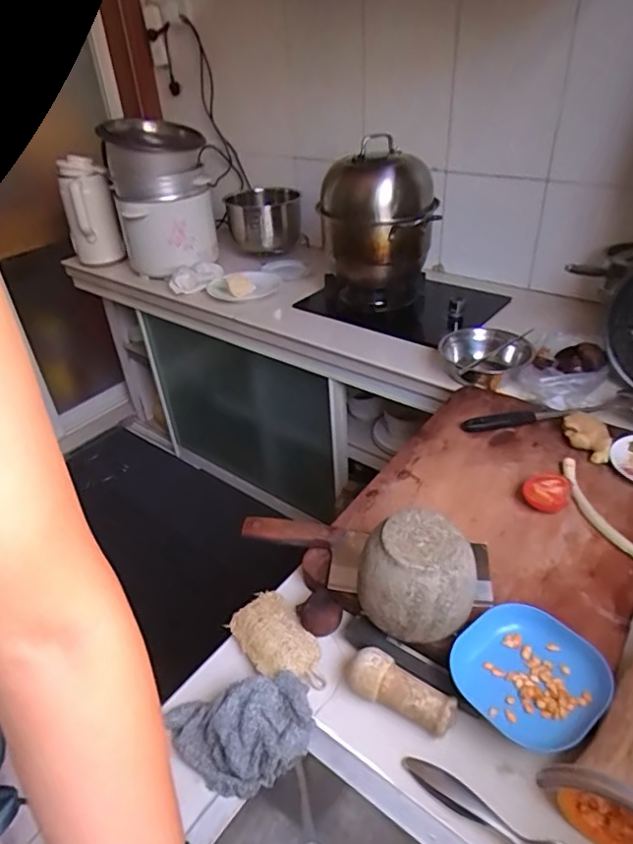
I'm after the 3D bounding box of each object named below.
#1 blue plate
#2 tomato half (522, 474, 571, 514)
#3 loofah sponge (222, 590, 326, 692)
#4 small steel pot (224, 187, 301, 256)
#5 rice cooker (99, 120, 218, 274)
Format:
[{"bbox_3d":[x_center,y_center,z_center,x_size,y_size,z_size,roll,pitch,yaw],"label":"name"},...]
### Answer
[{"bbox_3d":[0.203,0.238,0.526,0.124,0.028,0.129,-27,41,-29],"label":"blue plate"},{"bbox_3d":[0.298,0.093,0.714,0.055,0.038,0.041,13,39,22],"label":"tomato half"},{"bbox_3d":[-0.042,0.243,0.601,0.066,0.030,0.122,-26,41,-28],"label":"loofah sponge"},{"bbox_3d":[-0.162,-0.628,1.737,0.229,0.182,0.237,-5,35,-2],"label":"small steel pot"},{"bbox_3d":[-0.439,-0.646,1.568,0.266,0.359,0.287,-11,36,-10],"label":"rice cooker"}]

